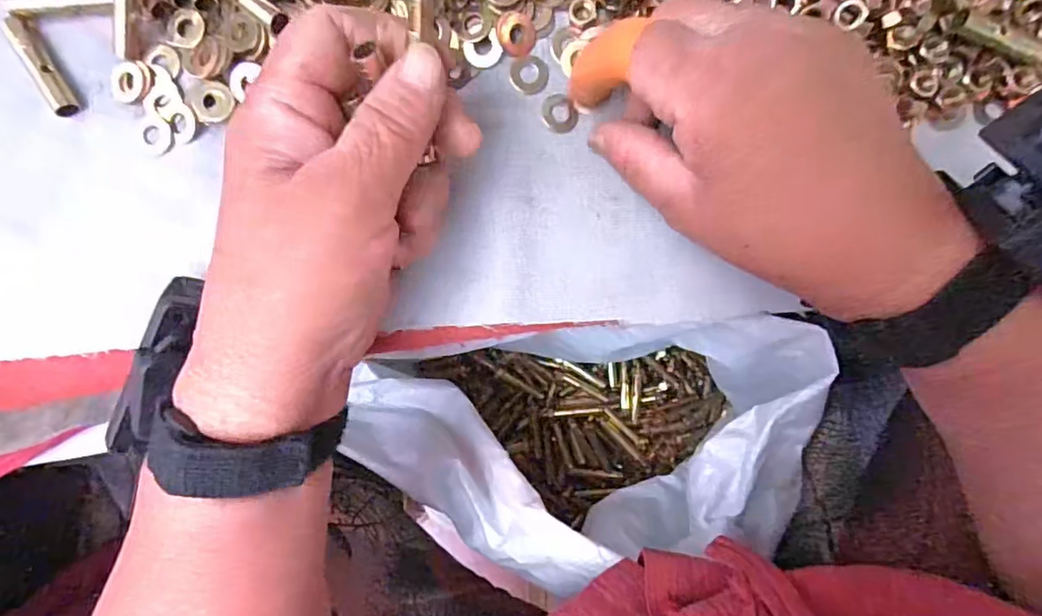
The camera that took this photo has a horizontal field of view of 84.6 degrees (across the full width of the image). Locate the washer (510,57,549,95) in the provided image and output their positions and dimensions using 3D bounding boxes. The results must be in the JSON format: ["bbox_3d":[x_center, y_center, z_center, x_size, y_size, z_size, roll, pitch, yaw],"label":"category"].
[{"bbox_3d":[0.004,-0.101,0.247,0.016,0.004,0.017,0,91,0],"label":"washer"}]

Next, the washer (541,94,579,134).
[{"bbox_3d":[0.017,-0.084,0.248,0.016,0.004,0.017,2,91,0],"label":"washer"}]

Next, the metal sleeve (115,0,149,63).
[{"bbox_3d":[-0.160,-0.125,0.235,0.009,0.010,0.043,18,116,1],"label":"metal sleeve"}]

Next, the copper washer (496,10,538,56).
[{"bbox_3d":[-0.002,-0.117,0.245,0.016,0.007,0.016,-4,91,0],"label":"copper washer"}]

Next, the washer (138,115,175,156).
[{"bbox_3d":[-0.155,-0.073,0.243,0.016,0.004,0.014,41,91,-1],"label":"washer"}]

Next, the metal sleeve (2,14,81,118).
[{"bbox_3d":[-0.200,-0.102,0.239,0.009,0.012,0.044,-30,91,0],"label":"metal sleeve"}]

